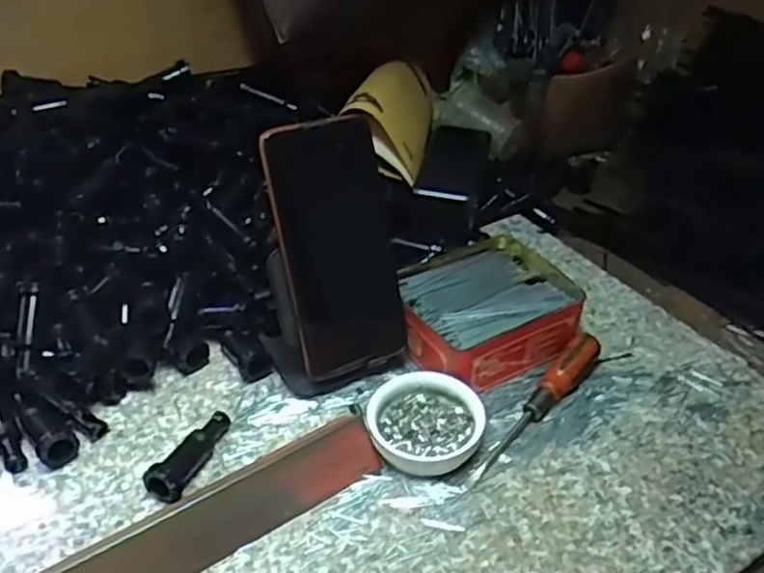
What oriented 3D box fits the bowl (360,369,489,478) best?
[{"bbox_3d":[0.027,0.088,0.458,0.074,0.026,0.068,1,37,0],"label":"bowl"}]

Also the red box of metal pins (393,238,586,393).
[{"bbox_3d":[0.074,0.019,0.532,0.127,0.042,0.110,-19,41,-25],"label":"red box of metal pins"}]

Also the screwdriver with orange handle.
[{"bbox_3d":[0.104,0.078,0.473,0.018,0.024,0.143,27,44,31],"label":"screwdriver with orange handle"}]

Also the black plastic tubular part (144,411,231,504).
[{"bbox_3d":[-0.119,0.101,0.444,0.020,0.022,0.068,13,38,15],"label":"black plastic tubular part"}]

